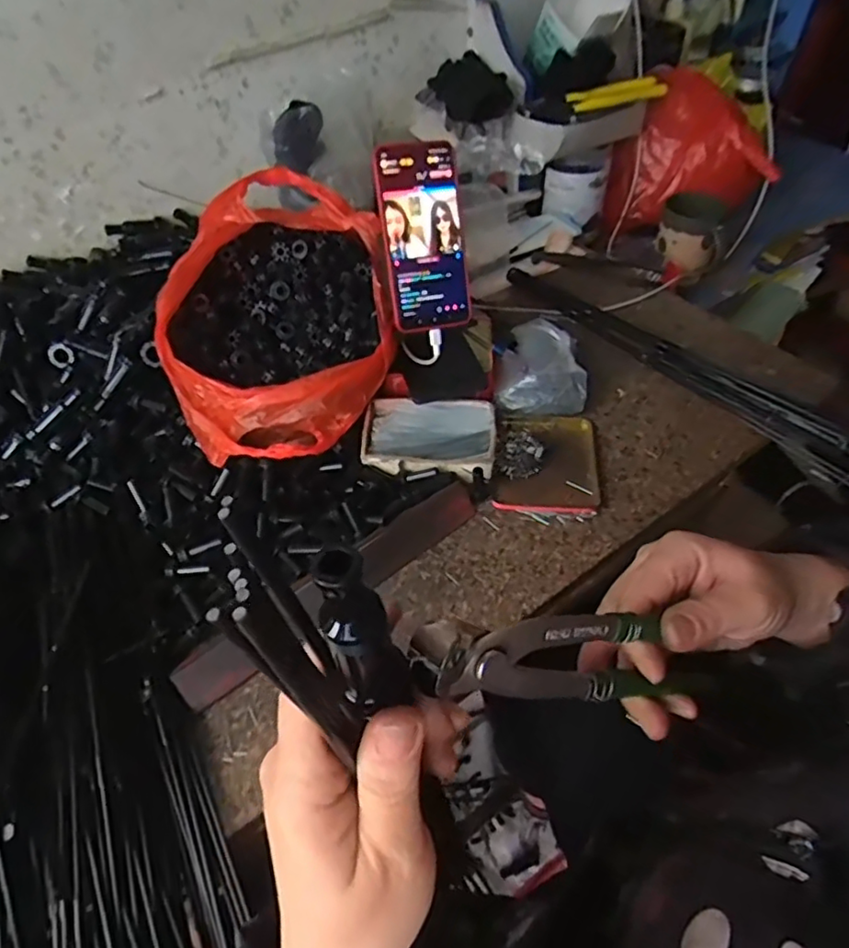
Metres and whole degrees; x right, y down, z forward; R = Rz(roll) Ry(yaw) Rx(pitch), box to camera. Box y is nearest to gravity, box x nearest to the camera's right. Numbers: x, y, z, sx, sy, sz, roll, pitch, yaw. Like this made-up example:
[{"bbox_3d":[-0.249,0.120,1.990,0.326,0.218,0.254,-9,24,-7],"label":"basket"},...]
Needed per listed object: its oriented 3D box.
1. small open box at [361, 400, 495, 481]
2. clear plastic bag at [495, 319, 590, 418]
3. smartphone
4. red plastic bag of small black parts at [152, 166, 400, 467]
[{"bbox_3d":[0.004,-0.036,0.603,0.125,0.023,0.089,0,50,4],"label":"small open box"},{"bbox_3d":[0.128,-0.116,0.658,0.092,0.047,0.114,5,51,8],"label":"clear plastic bag"},{"bbox_3d":[-0.001,-0.219,0.567,0.080,0.161,0.015,-11,18,-6],"label":"smartphone"},{"bbox_3d":[-0.140,-0.142,0.582,0.224,0.159,0.239,-25,53,-16],"label":"red plastic bag of small black parts"}]

